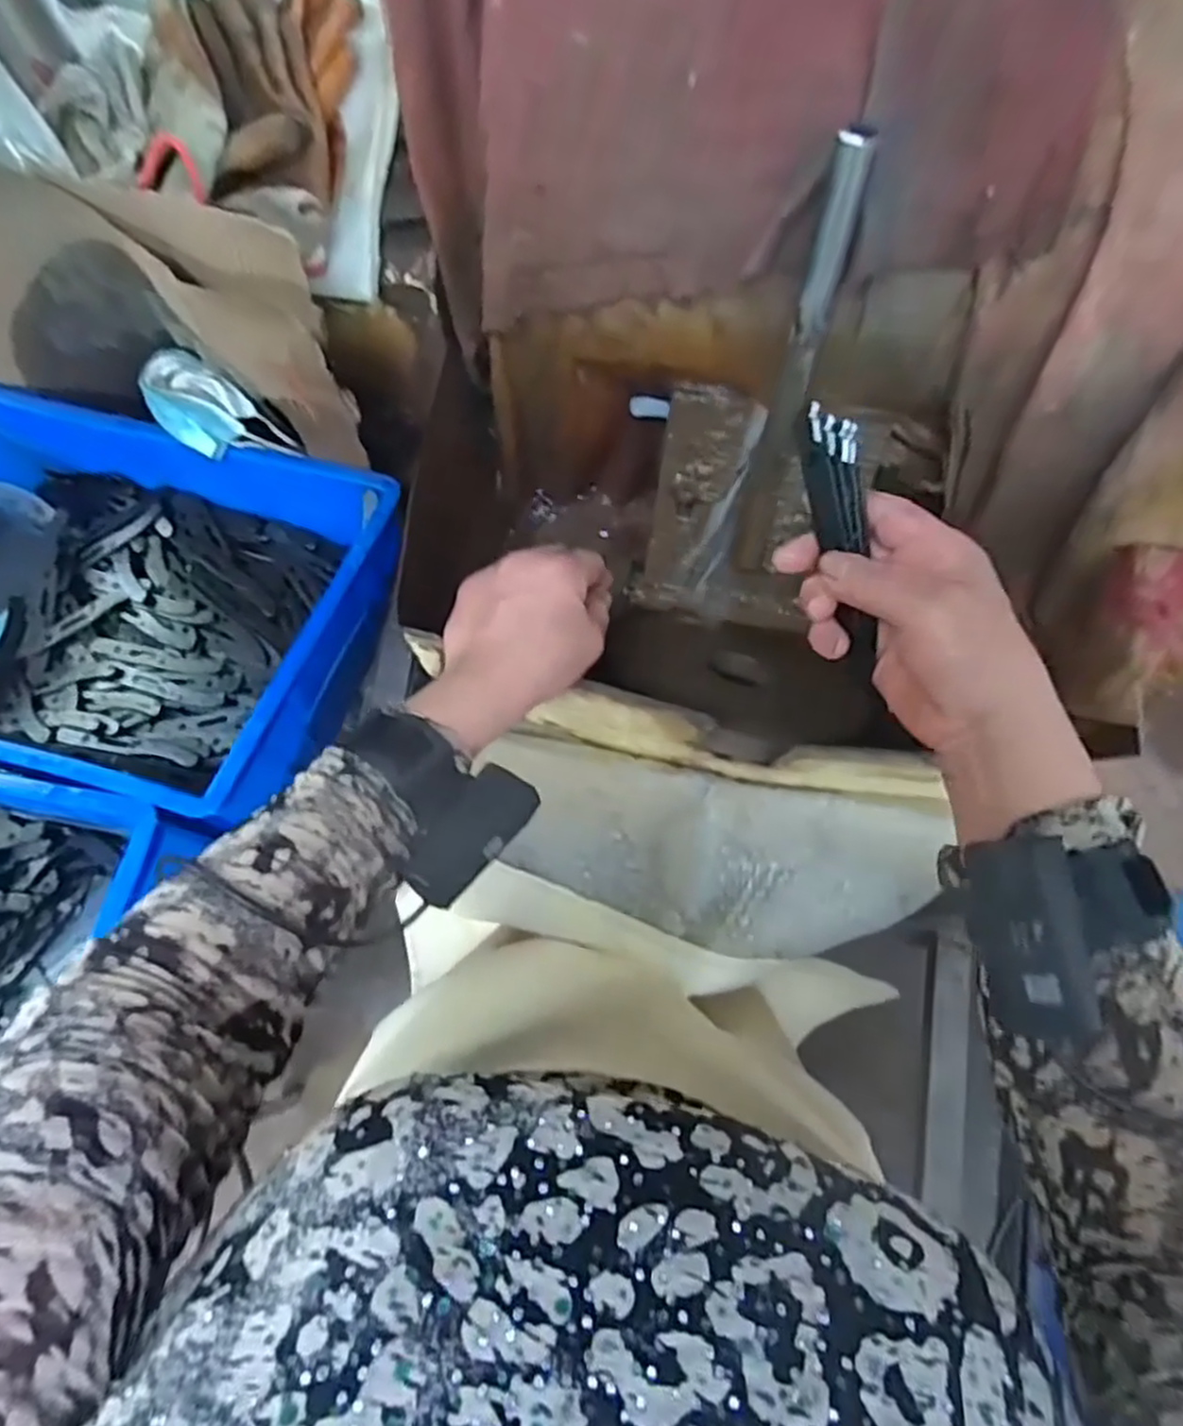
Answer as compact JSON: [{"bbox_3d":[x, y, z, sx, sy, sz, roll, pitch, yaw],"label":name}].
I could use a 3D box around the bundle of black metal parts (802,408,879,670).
[{"bbox_3d":[0.122,-0.084,0.362,0.026,0.006,0.126,-6,94,27],"label":"bundle of black metal parts"}]

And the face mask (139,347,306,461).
[{"bbox_3d":[-0.295,-0.233,0.592,0.022,0.116,0.059,16,82,51],"label":"face mask"}]

